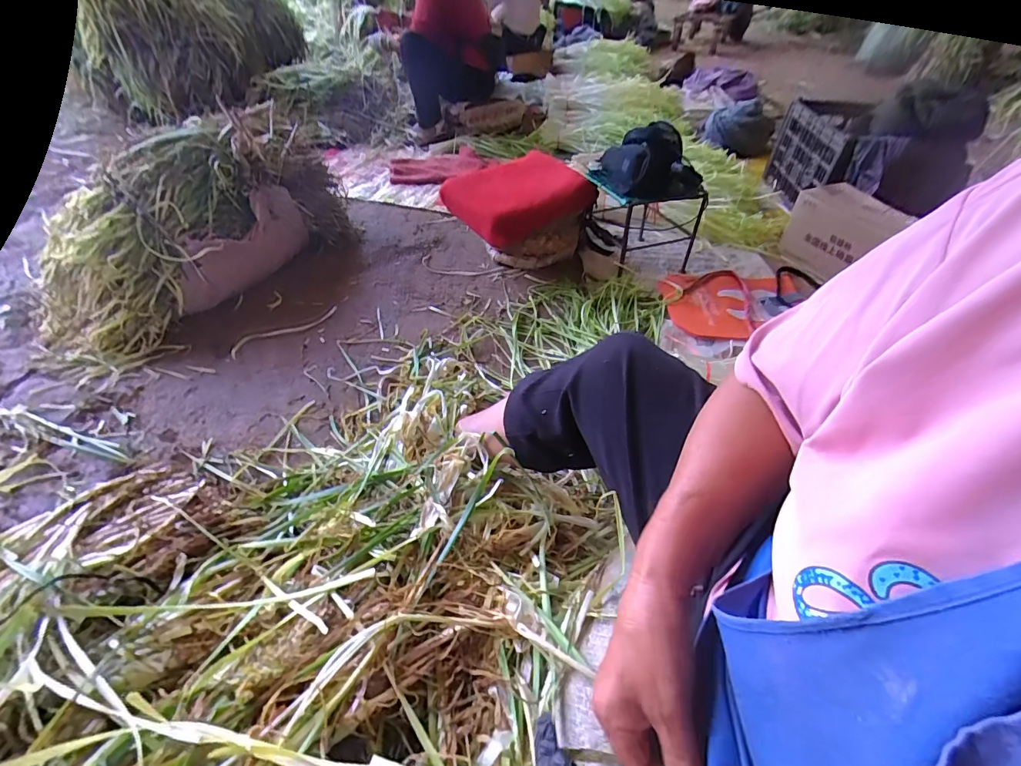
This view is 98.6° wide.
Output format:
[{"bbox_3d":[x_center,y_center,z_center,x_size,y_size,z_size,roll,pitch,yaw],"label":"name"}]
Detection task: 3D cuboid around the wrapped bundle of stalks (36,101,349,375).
[{"bbox_3d":[-0.809,-0.425,1.159,0.358,0.350,0.848,20,48,18],"label":"wrapped bundle of stalks"}]

